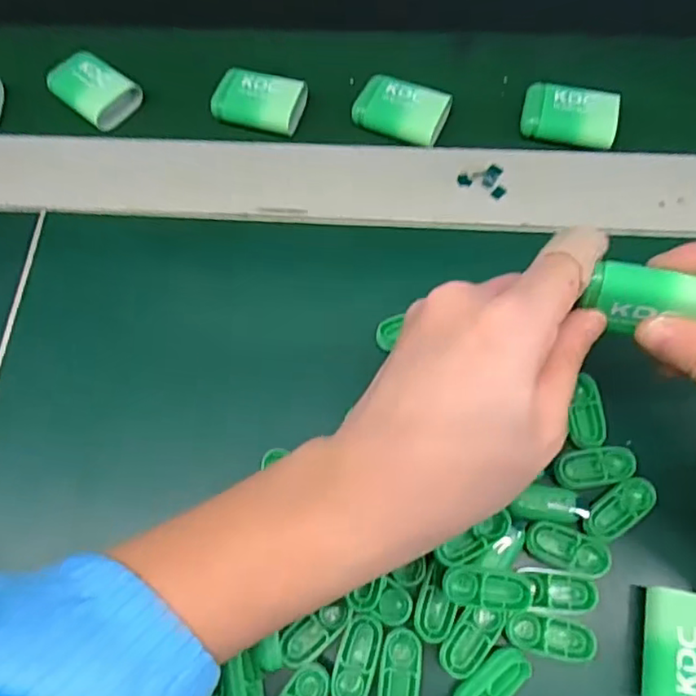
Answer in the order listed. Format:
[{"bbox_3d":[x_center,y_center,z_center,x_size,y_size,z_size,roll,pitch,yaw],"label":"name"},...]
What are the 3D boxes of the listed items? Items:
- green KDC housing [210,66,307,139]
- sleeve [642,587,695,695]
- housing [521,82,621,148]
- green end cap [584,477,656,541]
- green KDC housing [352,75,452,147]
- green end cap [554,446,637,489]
[{"bbox_3d":[-0.052,-0.146,0.351,0.048,0.015,0.035,18,69,6],"label":"green KDC housing"},{"bbox_3d":[0.133,0.117,0.230,0.032,0.011,0.041,10,69,3],"label":"sleeve"},{"bbox_3d":[0.126,-0.133,0.338,0.051,0.011,0.034,15,69,5],"label":"housing"},{"bbox_3d":[0.115,0.068,0.254,0.034,0.004,0.015,-36,73,-14],"label":"green end cap"},{"bbox_3d":[0.031,-0.137,0.344,0.050,0.012,0.033,23,70,8],"label":"green KDC housing"},{"bbox_3d":[0.109,0.053,0.263,0.034,0.008,0.016,-6,69,-3],"label":"green end cap"}]

